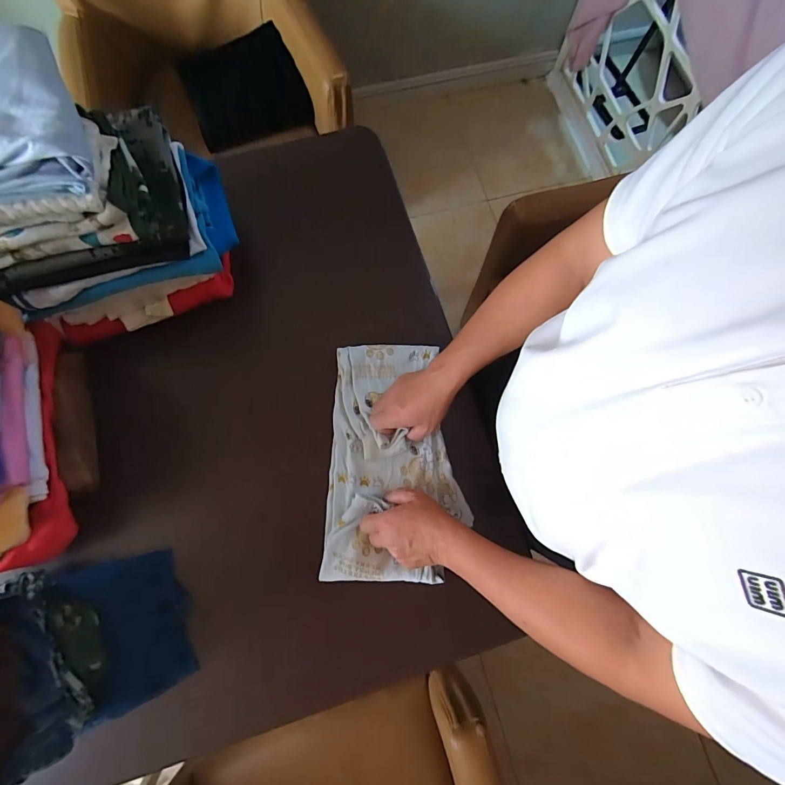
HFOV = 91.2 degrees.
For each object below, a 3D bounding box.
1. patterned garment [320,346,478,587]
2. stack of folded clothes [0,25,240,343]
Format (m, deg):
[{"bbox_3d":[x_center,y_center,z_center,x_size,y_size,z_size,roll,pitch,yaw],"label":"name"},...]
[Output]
[{"bbox_3d":[0.007,0.103,0.628,0.214,0.026,0.373,3,77,-1],"label":"patterned garment"},{"bbox_3d":[-0.423,-0.259,0.528,0.321,0.292,0.224,-13,78,-5],"label":"stack of folded clothes"}]

